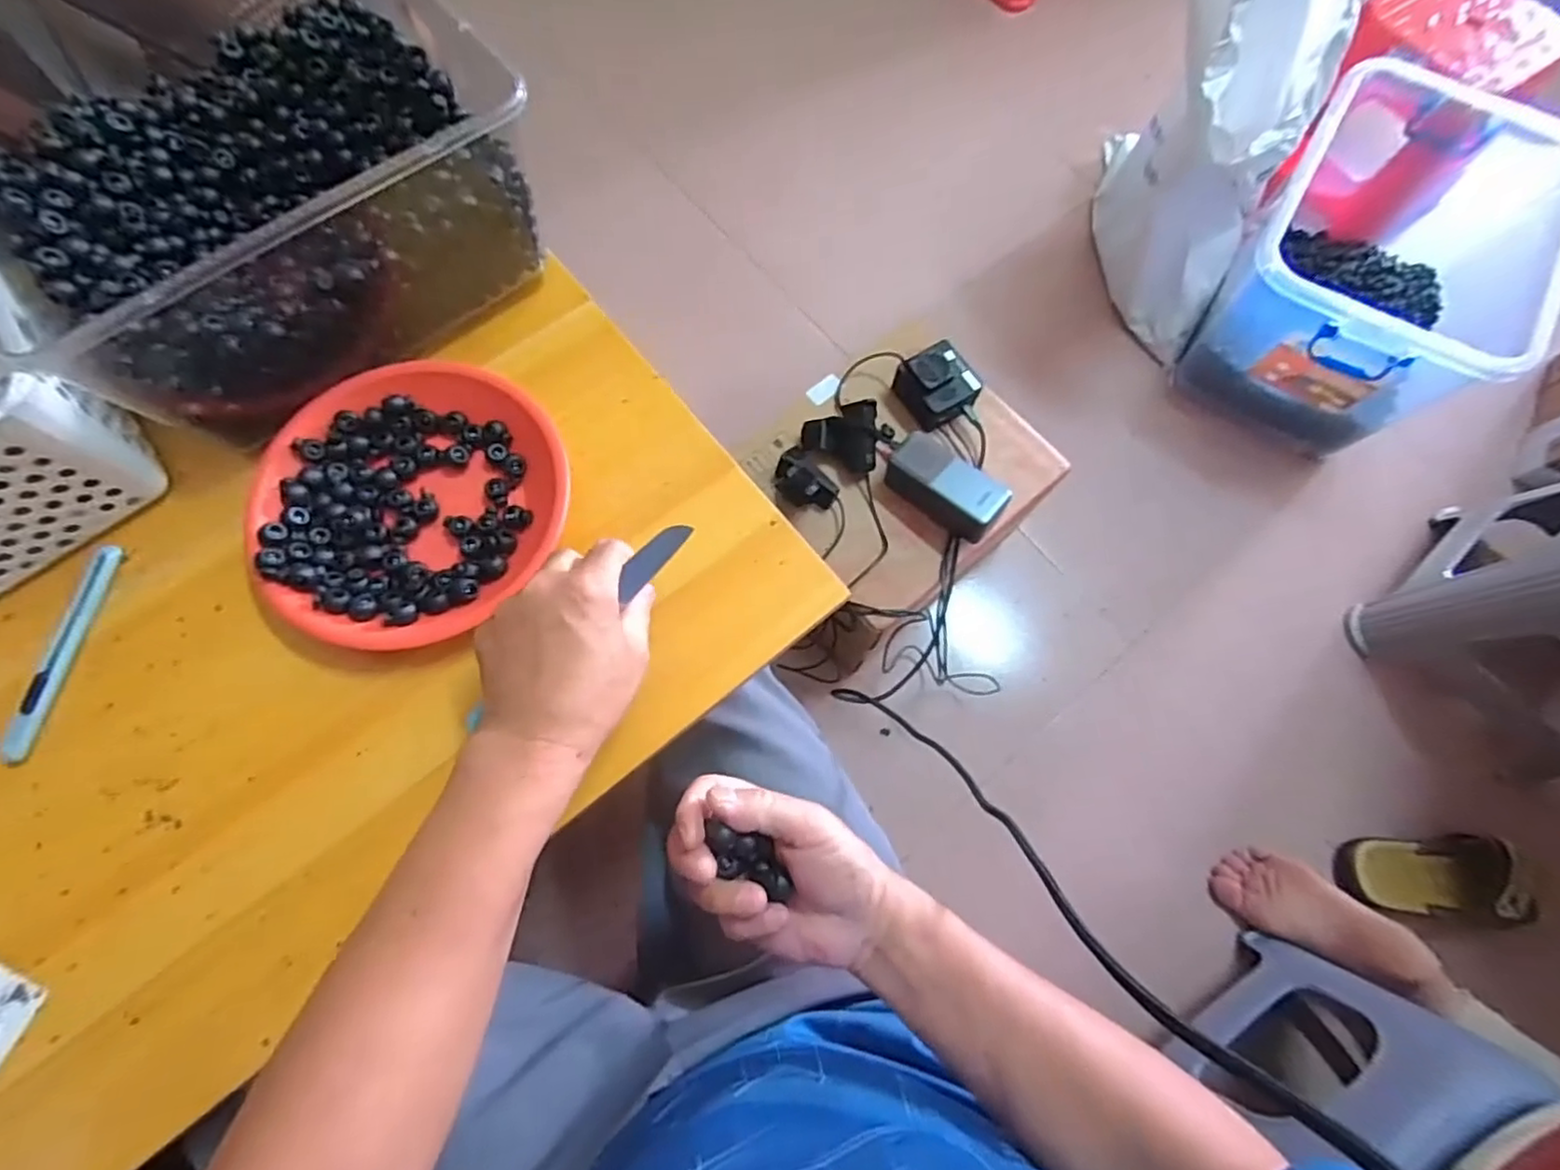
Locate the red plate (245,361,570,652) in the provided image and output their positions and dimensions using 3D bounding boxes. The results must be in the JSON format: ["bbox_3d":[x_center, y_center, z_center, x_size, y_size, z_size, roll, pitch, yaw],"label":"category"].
[{"bbox_3d":[-0.240,-0.059,0.432,0.181,0.029,0.187,0,72,-1],"label":"red plate"}]

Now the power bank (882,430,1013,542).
[{"bbox_3d":[0.182,-0.111,0.736,0.134,0.053,0.063,40,75,11],"label":"power bank"}]

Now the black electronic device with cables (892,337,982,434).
[{"bbox_3d":[0.185,-0.235,0.775,0.074,0.055,0.079,-27,74,-10],"label":"black electronic device with cables"}]

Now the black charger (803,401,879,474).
[{"bbox_3d":[0.070,-0.165,0.753,0.081,0.032,0.071,-4,72,-3],"label":"black charger"}]

